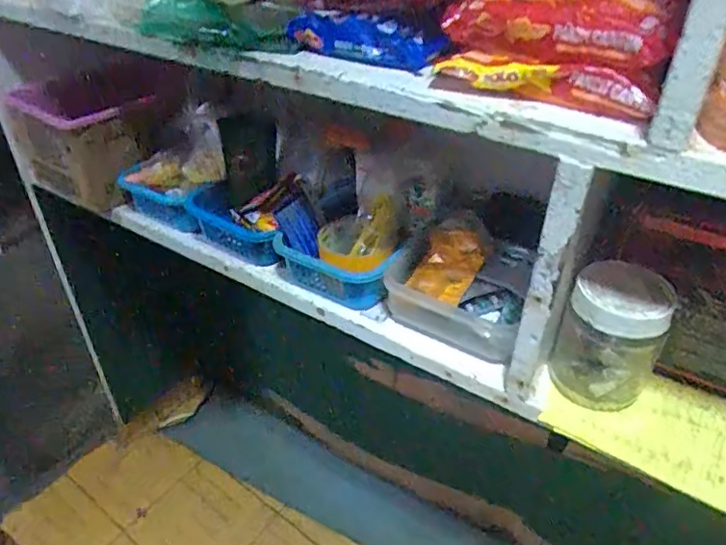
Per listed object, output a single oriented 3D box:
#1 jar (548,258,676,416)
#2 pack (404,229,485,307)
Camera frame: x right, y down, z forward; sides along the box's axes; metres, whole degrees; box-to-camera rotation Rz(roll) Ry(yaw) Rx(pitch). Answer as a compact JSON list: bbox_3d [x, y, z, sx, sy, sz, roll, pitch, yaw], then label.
[{"bbox_3d":[0.197,0.051,0.441,0.072,0.107,0.068,0,36,0],"label":"jar"},{"bbox_3d":[0.082,-0.007,0.530,0.061,0.027,0.094,17,39,21],"label":"pack"}]

